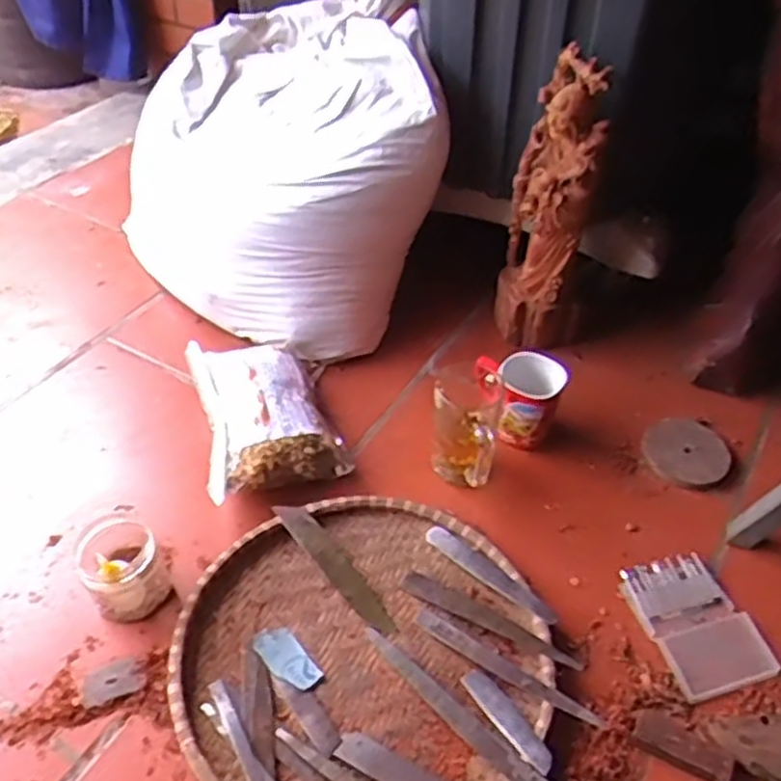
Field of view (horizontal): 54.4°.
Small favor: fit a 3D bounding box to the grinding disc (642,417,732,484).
[{"bbox_3d":[0.350,0.070,0.893,0.096,0.011,0.092,0,52,0],"label":"grinding disc"}]

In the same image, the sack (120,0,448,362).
[{"bbox_3d":[-0.131,-0.326,1.049,0.441,0.362,0.399,33,52,30],"label":"sack"}]

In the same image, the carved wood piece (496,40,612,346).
[{"bbox_3d":[0.197,-0.225,0.939,0.099,0.343,0.111,4,43,4],"label":"carved wood piece"}]

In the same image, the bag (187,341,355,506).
[{"bbox_3d":[-0.156,0.026,0.892,0.151,0.070,0.232,-15,46,-17],"label":"bag"}]

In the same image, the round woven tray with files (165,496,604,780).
[{"bbox_3d":[-0.019,0.241,0.696,0.336,0.027,0.332,1,43,-1],"label":"round woven tray with files"}]

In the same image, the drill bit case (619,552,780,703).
[{"bbox_3d":[0.298,0.223,0.736,0.101,0.013,0.132,-12,45,-13],"label":"drill bit case"}]

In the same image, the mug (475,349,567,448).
[{"bbox_3d":[0.148,0.012,0.890,0.102,0.094,0.078,8,44,7],"label":"mug"}]

